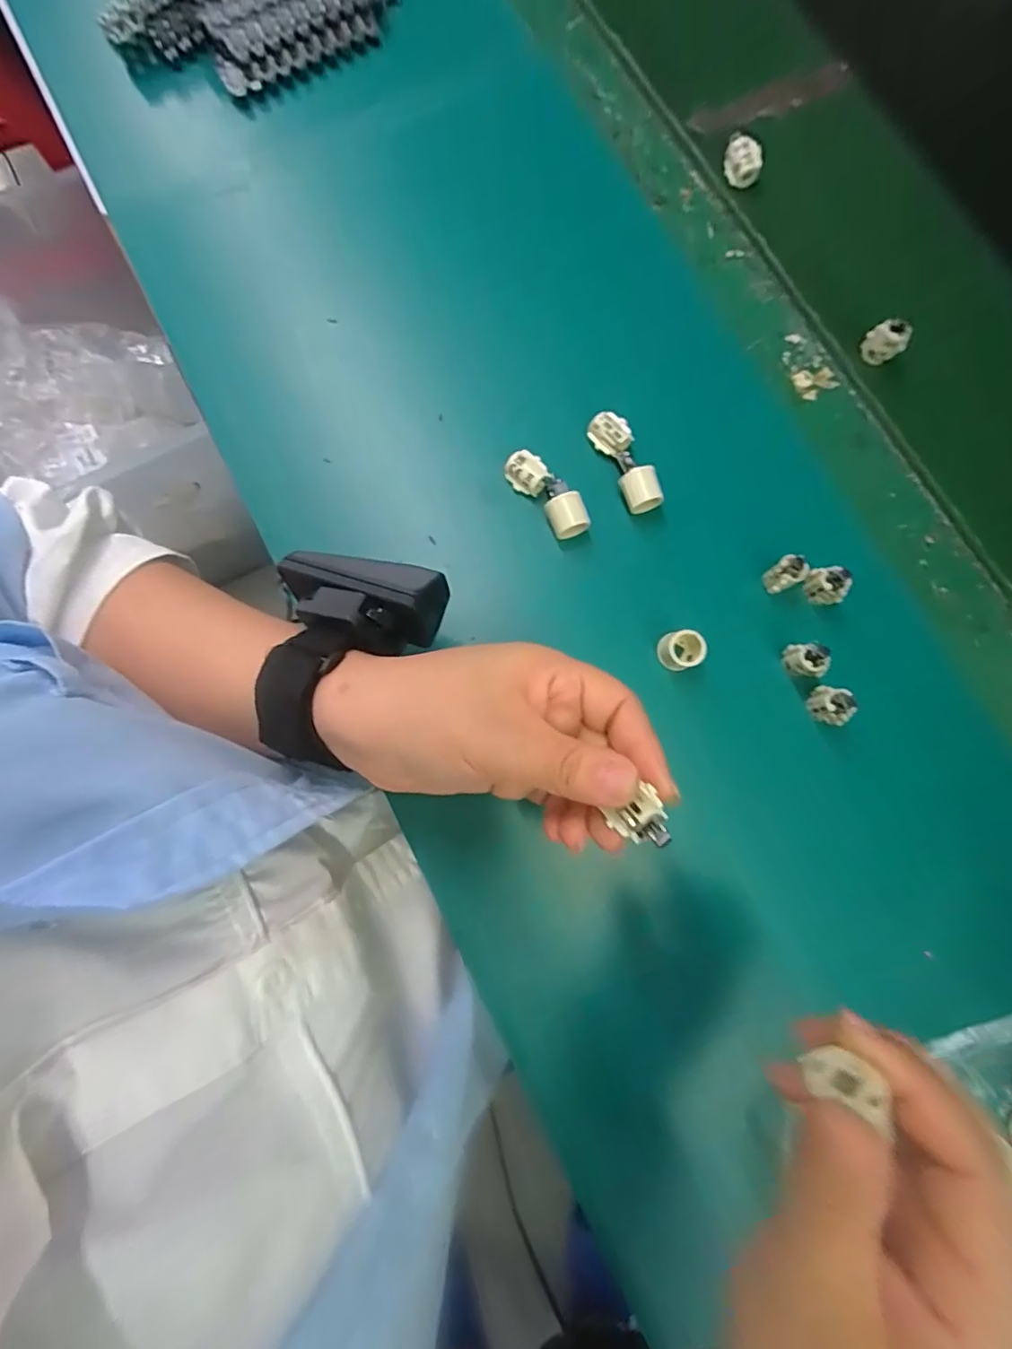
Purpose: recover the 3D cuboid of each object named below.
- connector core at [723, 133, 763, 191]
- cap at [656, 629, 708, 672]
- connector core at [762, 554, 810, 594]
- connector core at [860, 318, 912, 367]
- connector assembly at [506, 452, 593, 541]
[{"bbox_3d":[0.152,-0.329,0.354,0.024,0.019,0.018,15,78,1],"label":"connector core"},{"bbox_3d":[0.091,-0.012,0.290,0.020,0.019,0.019,0,79,-2],"label":"cap"},{"bbox_3d":[0.147,-0.053,0.292,0.016,0.020,0.014,-33,82,-8],"label":"connector core"},{"bbox_3d":[0.225,-0.198,0.328,0.015,0.020,0.018,-18,80,-6],"label":"connector core"},{"bbox_3d":[0.024,-0.100,0.305,0.022,0.018,0.056,-37,82,-9],"label":"connector assembly"}]

